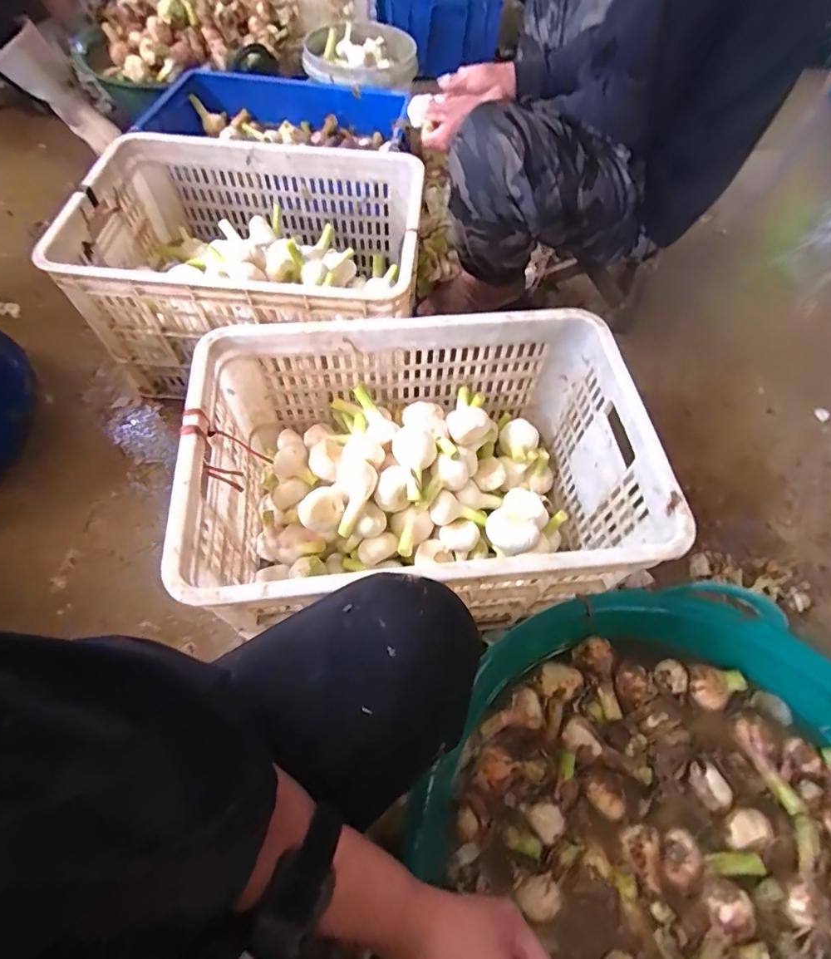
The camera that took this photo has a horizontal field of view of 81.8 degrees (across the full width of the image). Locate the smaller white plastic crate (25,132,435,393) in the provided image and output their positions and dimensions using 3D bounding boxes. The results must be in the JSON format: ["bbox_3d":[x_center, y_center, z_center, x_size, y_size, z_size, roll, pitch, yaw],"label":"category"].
[{"bbox_3d":[-0.267,-0.374,0.844,0.539,0.227,0.388,8,61,2],"label":"smaller white plastic crate"}]

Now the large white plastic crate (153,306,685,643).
[{"bbox_3d":[0.008,0.002,0.645,0.521,0.246,0.350,-5,61,-5],"label":"large white plastic crate"}]

